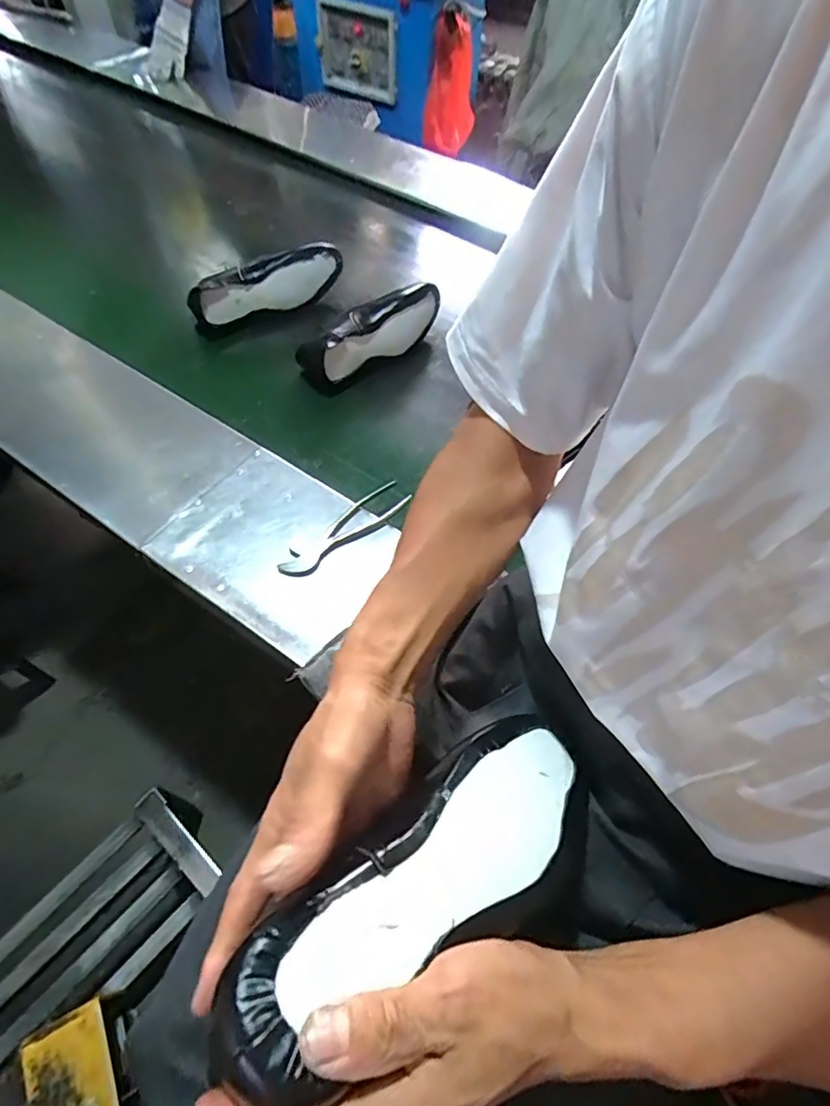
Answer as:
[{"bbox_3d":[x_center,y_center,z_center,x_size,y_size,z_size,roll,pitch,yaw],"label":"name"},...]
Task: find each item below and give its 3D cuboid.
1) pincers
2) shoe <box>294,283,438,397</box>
[{"bbox_3d":[-0.090,-0.032,0.720,0.196,0.012,0.051,-35,65,-23],"label":"pincers"},{"bbox_3d":[-0.071,-0.375,0.943,0.274,0.094,0.077,-37,66,-24],"label":"shoe"}]

